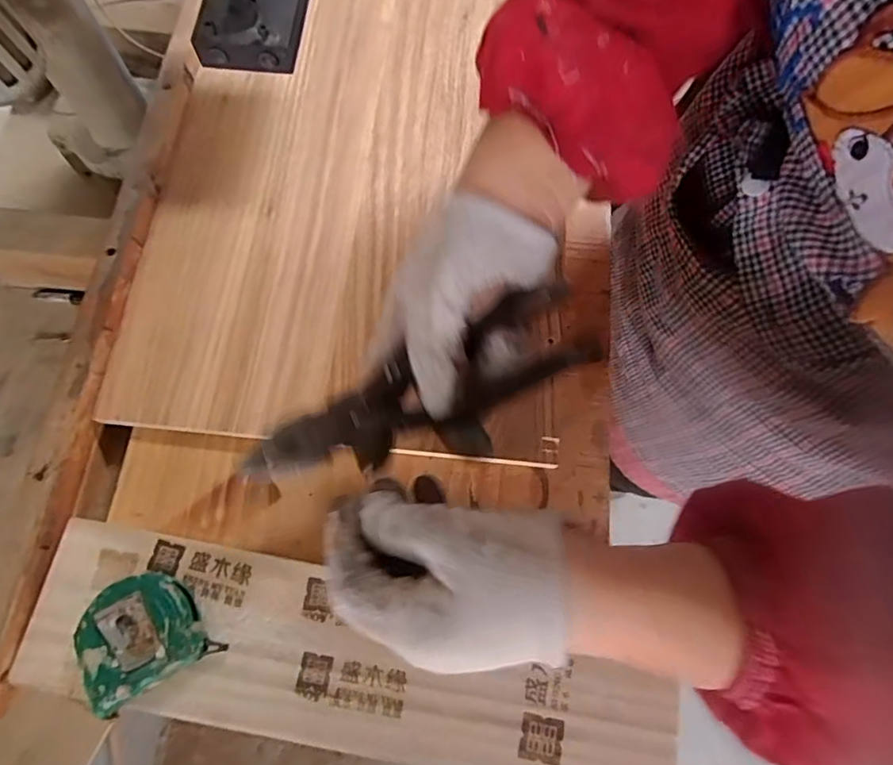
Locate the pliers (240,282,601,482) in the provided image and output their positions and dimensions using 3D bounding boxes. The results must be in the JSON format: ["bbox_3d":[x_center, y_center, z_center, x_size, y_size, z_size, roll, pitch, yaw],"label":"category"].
[{"bbox_3d":[-0.013,0.010,0.275,0.182,0.017,0.060,-23,73,-1],"label":"pliers"}]

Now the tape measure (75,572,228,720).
[{"bbox_3d":[-0.161,0.134,0.290,0.055,0.035,0.055,-32,75,-12],"label":"tape measure"}]

